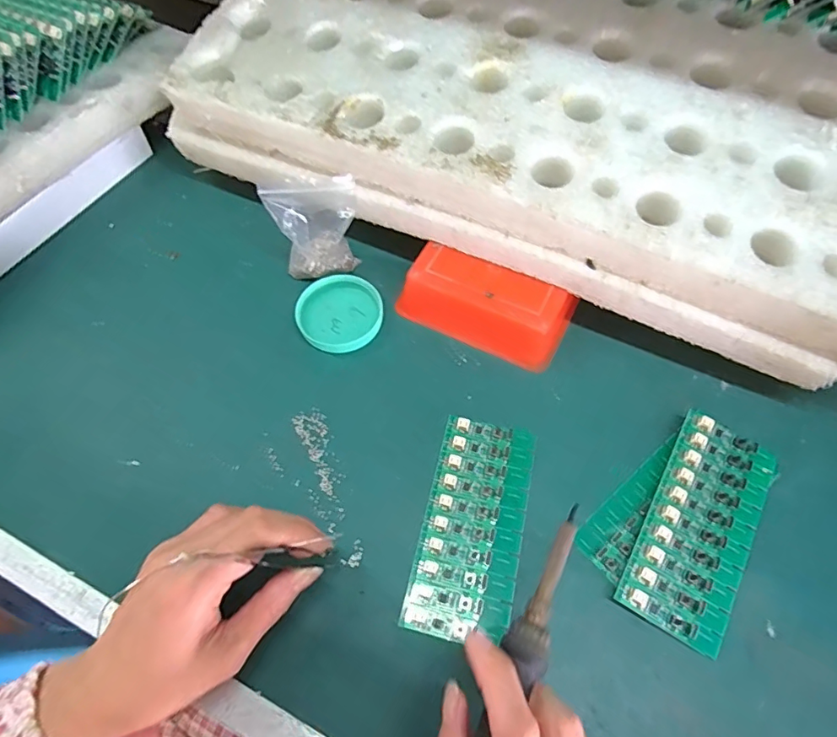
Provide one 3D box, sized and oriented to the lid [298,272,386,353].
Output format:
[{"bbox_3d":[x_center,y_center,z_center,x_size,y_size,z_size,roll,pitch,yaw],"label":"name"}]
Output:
[{"bbox_3d":[-0.062,-0.045,0.403,0.063,0.013,0.065,-1,62,1],"label":"lid"}]

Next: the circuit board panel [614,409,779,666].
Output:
[{"bbox_3d":[0.178,0.098,0.318,0.062,0.006,0.137,30,68,11],"label":"circuit board panel"}]

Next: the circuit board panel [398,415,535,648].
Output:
[{"bbox_3d":[0.037,0.100,0.328,0.063,0.006,0.137,13,62,9],"label":"circuit board panel"}]

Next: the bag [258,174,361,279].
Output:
[{"bbox_3d":[-0.079,-0.111,0.398,0.065,0.083,0.034,-17,63,-8],"label":"bag"}]

